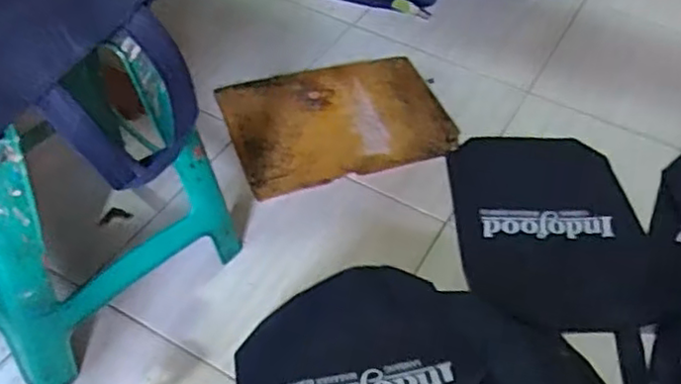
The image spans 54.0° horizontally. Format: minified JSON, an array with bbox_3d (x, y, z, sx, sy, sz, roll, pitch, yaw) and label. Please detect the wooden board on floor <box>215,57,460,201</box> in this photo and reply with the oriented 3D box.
[{"bbox_3d":[-0.004,-0.138,1.239,0.390,0.015,0.292,-14,51,-16],"label":"wooden board on floor"}]

